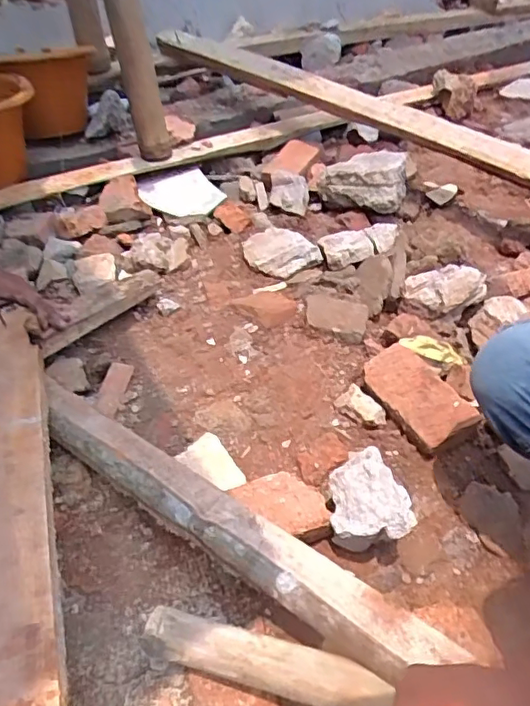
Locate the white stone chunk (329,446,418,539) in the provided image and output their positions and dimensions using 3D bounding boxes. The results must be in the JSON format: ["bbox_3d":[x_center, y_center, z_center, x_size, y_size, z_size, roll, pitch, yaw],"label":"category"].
[{"bbox_3d":[0.119,0.169,0.644,0.088,0.048,0.104,-35,47,13],"label":"white stone chunk"}]

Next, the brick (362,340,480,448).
[{"bbox_3d":[0.209,0.058,0.781,0.083,0.044,0.159,-22,49,-21],"label":"brick"}]

